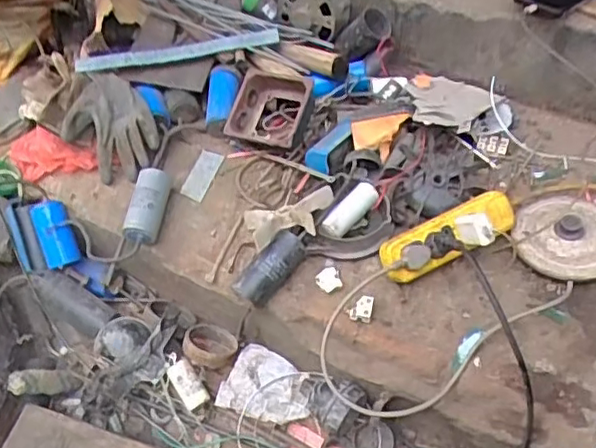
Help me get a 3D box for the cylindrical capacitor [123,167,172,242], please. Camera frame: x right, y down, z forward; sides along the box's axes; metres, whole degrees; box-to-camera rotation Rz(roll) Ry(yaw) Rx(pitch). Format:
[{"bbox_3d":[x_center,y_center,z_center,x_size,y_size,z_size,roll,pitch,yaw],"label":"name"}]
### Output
[{"bbox_3d":[-0.221,-0.027,0.917,0.050,0.041,0.112,4,62,8],"label":"cylindrical capacitor"}]

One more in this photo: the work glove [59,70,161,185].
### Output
[{"bbox_3d":[-0.315,-0.161,1.032,0.142,0.082,0.195,-20,50,-13],"label":"work glove"}]

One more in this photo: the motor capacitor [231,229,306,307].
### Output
[{"bbox_3d":[-0.037,0.061,0.834,0.039,0.051,0.113,33,73,29],"label":"motor capacitor"}]

